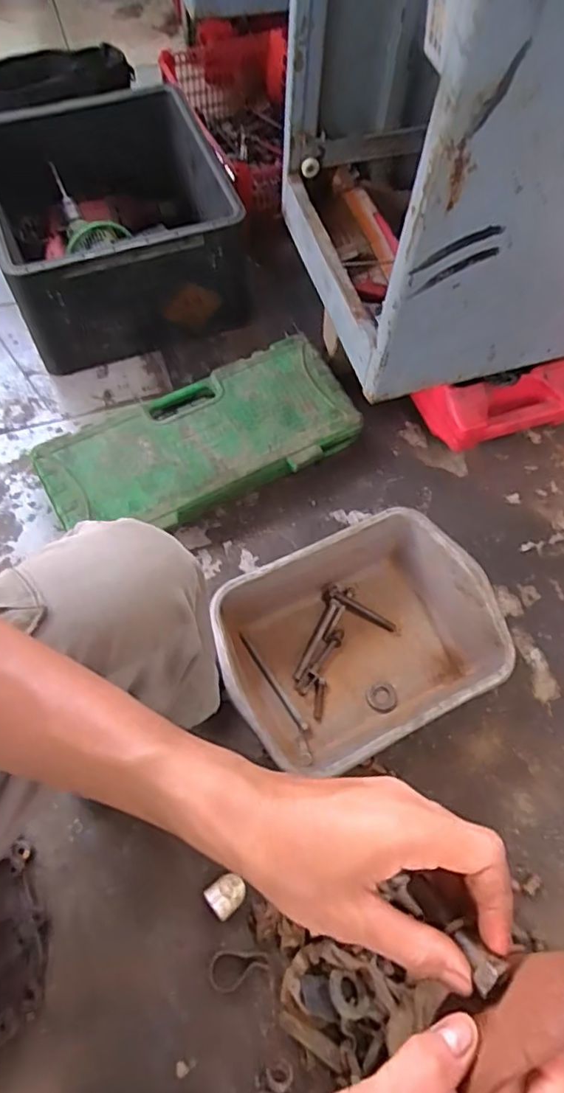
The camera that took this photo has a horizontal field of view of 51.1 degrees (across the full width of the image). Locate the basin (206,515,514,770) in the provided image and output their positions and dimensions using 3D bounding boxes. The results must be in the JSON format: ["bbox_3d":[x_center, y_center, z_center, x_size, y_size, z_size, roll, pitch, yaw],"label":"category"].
[{"bbox_3d":[0.104,0.123,0.789,0.333,0.123,0.259,-24,69,-13],"label":"basin"}]

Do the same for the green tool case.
[{"bbox_3d":[-0.121,-0.157,0.911,0.466,0.068,0.201,-27,70,-14],"label":"green tool case"}]

